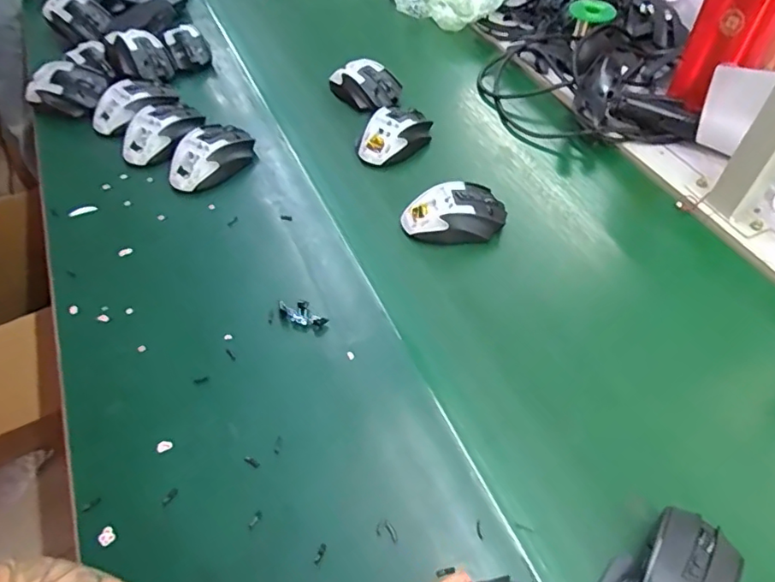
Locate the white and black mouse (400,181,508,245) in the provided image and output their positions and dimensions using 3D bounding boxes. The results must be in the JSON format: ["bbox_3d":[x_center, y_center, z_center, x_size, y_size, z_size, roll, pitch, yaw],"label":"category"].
[{"bbox_3d":[0.076,-0.086,0.620,0.117,0.044,0.070,-4,51,-4],"label":"white and black mouse"}]

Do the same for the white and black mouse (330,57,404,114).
[{"bbox_3d":[-0.029,-0.303,0.787,0.076,0.040,0.102,-34,59,-25],"label":"white and black mouse"}]

